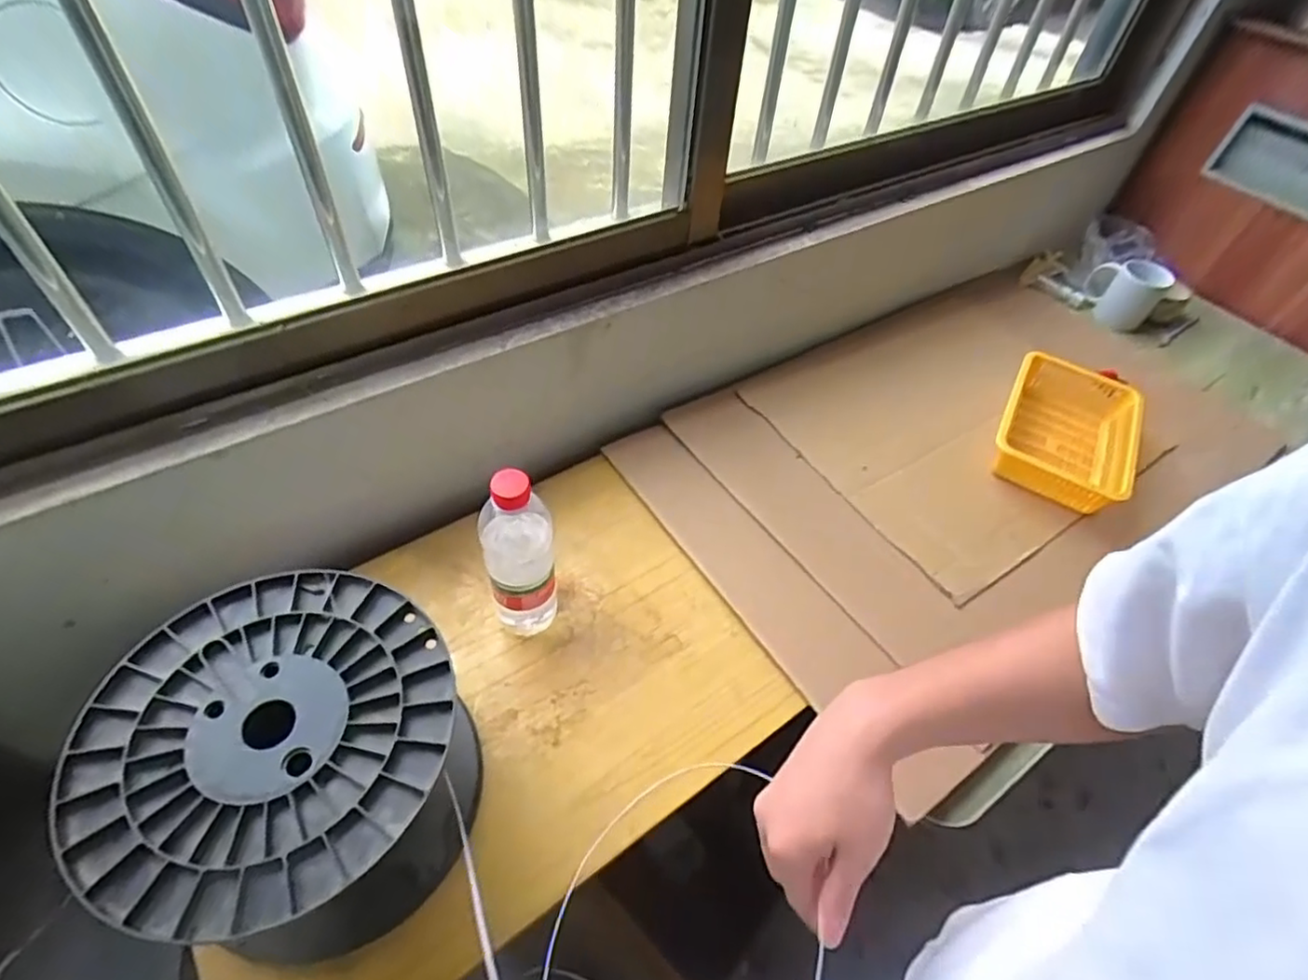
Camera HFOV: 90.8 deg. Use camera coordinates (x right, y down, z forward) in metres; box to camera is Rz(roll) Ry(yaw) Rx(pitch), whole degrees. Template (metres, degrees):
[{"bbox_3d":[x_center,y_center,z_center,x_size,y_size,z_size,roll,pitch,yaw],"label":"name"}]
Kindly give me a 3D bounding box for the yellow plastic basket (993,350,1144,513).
[{"bbox_3d":[0.583,-0.079,0.907,0.182,0.067,0.275,26,53,16],"label":"yellow plastic basket"}]

